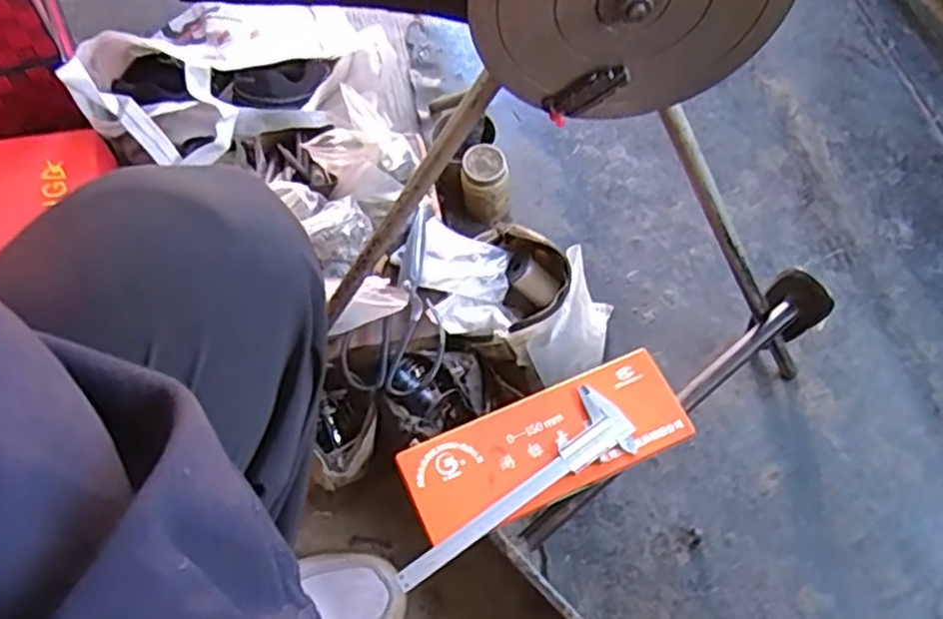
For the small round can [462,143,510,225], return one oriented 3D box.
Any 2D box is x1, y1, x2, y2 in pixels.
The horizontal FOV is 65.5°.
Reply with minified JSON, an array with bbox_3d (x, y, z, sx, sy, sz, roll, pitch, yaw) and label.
[{"bbox_3d":[0.016,-0.132,0.816,0.054,0.092,0.056,1,63,-1],"label":"small round can"}]

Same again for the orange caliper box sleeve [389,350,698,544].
[{"bbox_3d":[0.064,0.114,0.615,0.237,0.023,0.089,-22,66,-12],"label":"orange caliper box sleeve"}]

